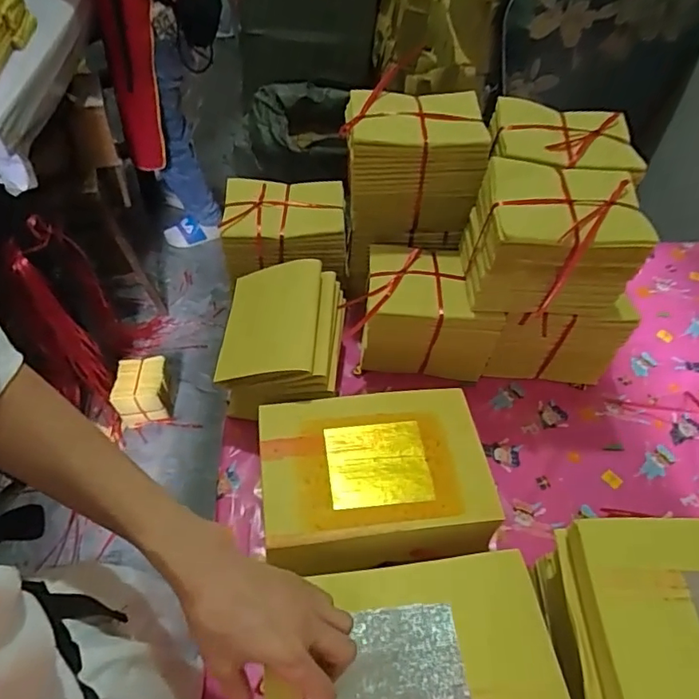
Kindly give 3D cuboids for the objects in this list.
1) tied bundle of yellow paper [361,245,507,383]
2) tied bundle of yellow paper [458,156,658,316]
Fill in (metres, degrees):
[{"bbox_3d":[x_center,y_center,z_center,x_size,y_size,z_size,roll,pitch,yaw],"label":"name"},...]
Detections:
[{"bbox_3d":[0.098,-0.047,0.687,0.155,0.130,0.124,1,52,-4],"label":"tied bundle of yellow paper"},{"bbox_3d":[0.225,-0.119,0.593,0.164,0.131,0.123,5,52,0],"label":"tied bundle of yellow paper"}]

